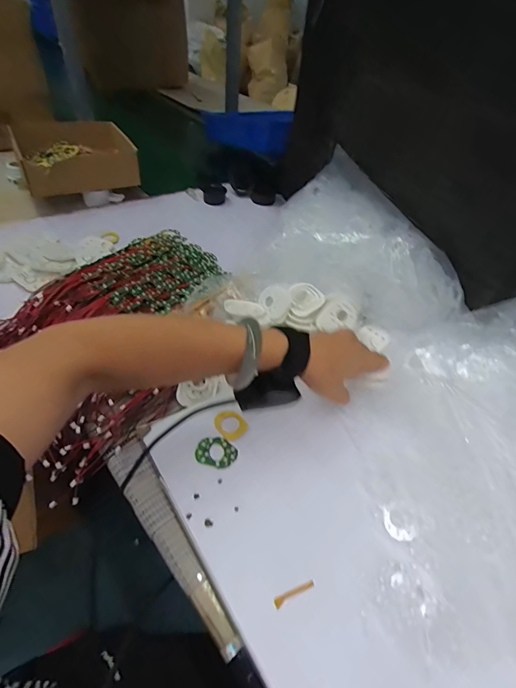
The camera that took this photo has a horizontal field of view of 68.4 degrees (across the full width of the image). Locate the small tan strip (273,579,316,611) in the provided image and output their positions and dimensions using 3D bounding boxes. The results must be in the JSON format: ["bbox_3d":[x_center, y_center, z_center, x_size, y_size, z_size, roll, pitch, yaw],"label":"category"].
[{"bbox_3d":[0.033,0.221,0.337,0.041,0.004,0.008,-18,53,-20],"label":"small tan strip"}]

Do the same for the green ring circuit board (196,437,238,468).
[{"bbox_3d":[-0.046,0.119,0.421,0.045,0.004,0.034,2,48,-4],"label":"green ring circuit board"}]

